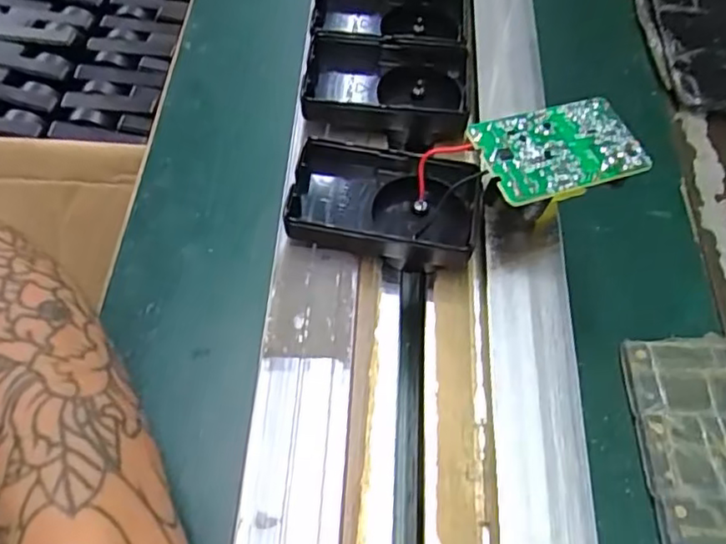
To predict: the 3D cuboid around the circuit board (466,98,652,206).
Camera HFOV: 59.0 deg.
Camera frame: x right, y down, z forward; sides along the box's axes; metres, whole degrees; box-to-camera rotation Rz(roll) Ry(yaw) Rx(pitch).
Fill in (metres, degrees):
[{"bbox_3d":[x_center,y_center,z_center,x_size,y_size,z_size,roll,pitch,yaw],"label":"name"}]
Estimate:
[{"bbox_3d":[0.073,-0.046,0.235,0.062,0.011,0.036,-20,63,-15],"label":"circuit board"}]

